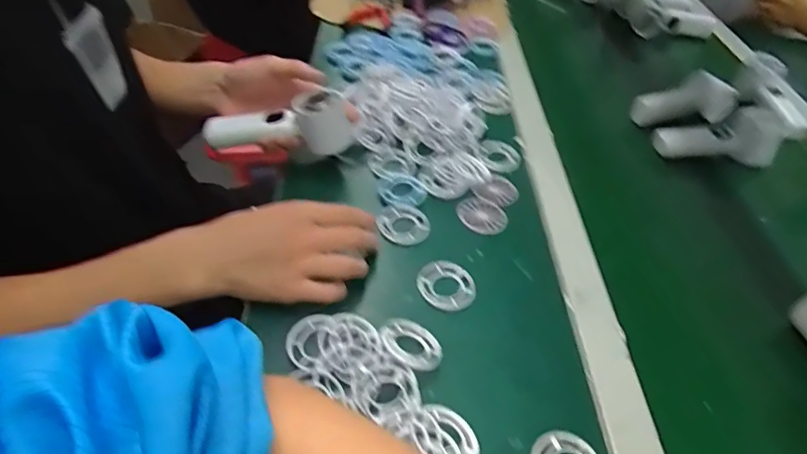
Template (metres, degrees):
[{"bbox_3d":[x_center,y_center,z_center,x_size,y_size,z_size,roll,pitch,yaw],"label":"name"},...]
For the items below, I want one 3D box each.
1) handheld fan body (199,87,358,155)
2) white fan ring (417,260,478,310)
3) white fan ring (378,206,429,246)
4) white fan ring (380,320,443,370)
[{"bbox_3d":[-0.134,-0.107,0.590,0.162,0.089,0.044,-9,48,-15],"label":"handheld fan body"},{"bbox_3d":[0.040,0.056,0.507,0.052,0.011,0.055,3,46,-3],"label":"white fan ring"},{"bbox_3d":[0.001,-0.004,0.564,0.054,0.006,0.058,3,46,-3],"label":"white fan ring"},{"bbox_3d":[0.007,0.098,0.437,0.052,0.007,0.052,21,26,-10],"label":"white fan ring"}]

